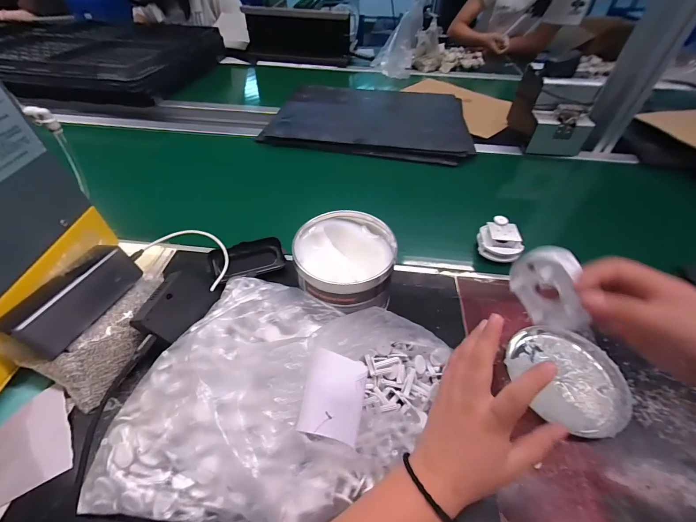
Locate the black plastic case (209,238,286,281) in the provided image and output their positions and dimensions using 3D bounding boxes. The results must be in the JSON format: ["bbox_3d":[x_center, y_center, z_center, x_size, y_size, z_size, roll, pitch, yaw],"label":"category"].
[{"bbox_3d":[-0.153,0.001,0.480,0.102,0.045,0.049,-12,49,-11],"label":"black plastic case"}]

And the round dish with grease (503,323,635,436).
[{"bbox_3d":[0.255,0.135,0.372,0.125,0.024,0.129,2,49,-2],"label":"round dish with grease"}]

